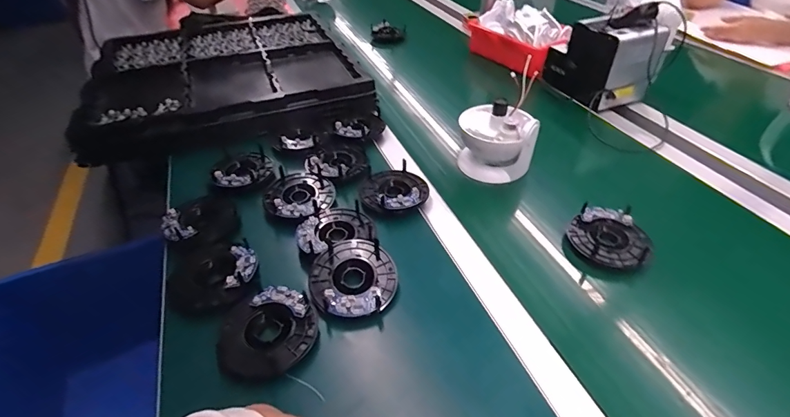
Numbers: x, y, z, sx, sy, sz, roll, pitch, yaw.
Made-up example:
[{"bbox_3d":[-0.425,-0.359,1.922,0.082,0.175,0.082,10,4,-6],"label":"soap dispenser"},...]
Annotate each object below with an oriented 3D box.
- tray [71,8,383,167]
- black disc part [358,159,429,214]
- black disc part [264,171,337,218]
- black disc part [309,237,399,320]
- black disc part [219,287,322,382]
[{"bbox_3d":[-0.391,-0.305,0.902,0.535,0.052,0.559,-16,43,-16],"label":"tray"},{"bbox_3d":[0.000,-0.031,0.608,0.099,0.020,0.105,0,41,0],"label":"black disc part"},{"bbox_3d":[-0.143,-0.023,0.600,0.097,0.014,0.099,21,45,22],"label":"black disc part"},{"bbox_3d":[-0.049,0.081,0.484,0.100,0.019,0.103,-5,41,-6],"label":"black disc part"},{"bbox_3d":[-0.136,0.127,0.426,0.093,0.018,0.098,25,47,27],"label":"black disc part"}]

